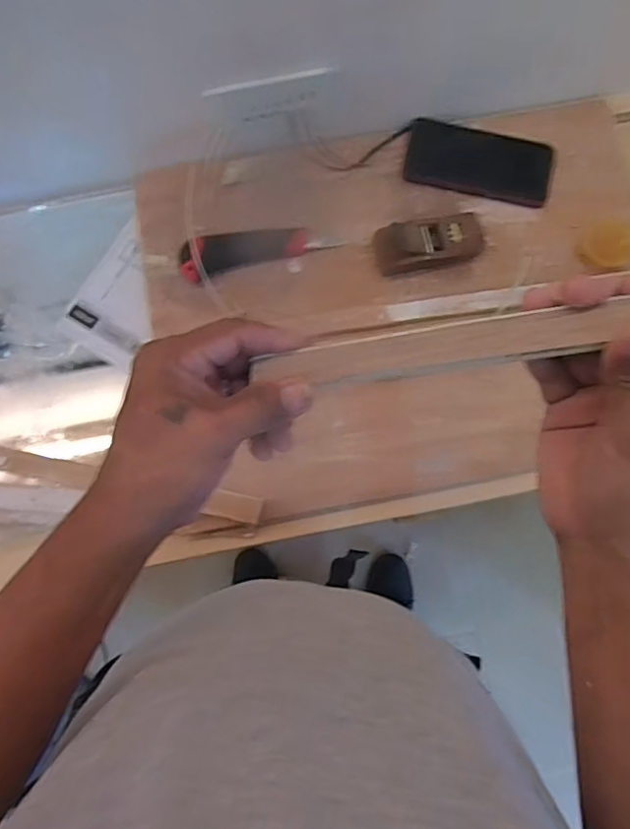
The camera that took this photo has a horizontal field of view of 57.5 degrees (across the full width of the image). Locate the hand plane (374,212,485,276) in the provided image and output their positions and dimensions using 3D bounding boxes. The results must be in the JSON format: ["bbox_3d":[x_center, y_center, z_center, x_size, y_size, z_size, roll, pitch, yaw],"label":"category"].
[{"bbox_3d":[0.117,-0.175,0.589,0.105,0.033,0.048,-16,79,-2],"label":"hand plane"}]

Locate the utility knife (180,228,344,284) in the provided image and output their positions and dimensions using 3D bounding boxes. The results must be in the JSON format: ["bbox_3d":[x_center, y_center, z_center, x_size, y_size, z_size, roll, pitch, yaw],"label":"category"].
[{"bbox_3d":[-0.057,-0.167,0.587,0.155,0.031,0.032,-14,78,-15],"label":"utility knife"}]

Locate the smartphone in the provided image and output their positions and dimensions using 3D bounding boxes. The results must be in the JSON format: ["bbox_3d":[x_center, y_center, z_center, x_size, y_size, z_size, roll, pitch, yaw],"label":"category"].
[{"bbox_3d":[0.177,-0.274,0.619,0.152,0.009,0.075,14,79,4],"label":"smartphone"}]

